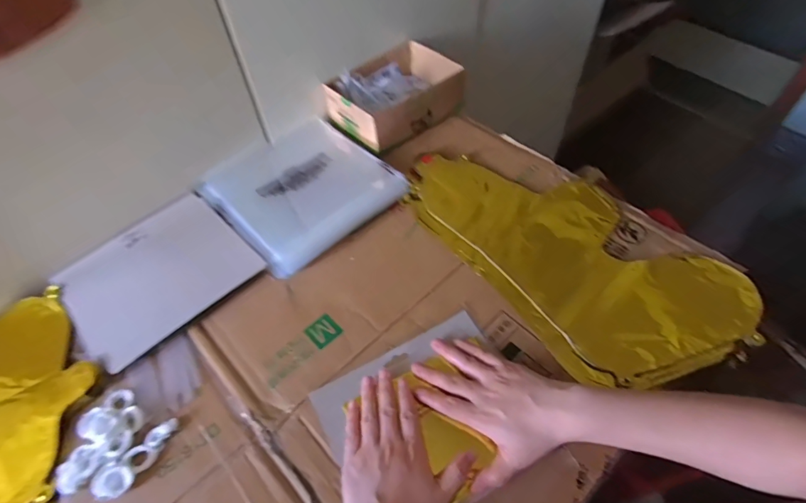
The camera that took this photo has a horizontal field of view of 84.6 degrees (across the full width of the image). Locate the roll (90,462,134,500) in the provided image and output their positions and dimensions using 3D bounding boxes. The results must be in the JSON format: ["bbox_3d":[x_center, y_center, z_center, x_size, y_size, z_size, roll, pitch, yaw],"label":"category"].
[{"bbox_3d":[-0.264,0.207,0.400,0.036,0.010,0.028,1,54,1],"label":"roll"}]

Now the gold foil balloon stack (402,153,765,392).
[{"bbox_3d":[0.198,-0.013,0.551,0.228,0.013,0.401,-31,60,-20],"label":"gold foil balloon stack"}]

